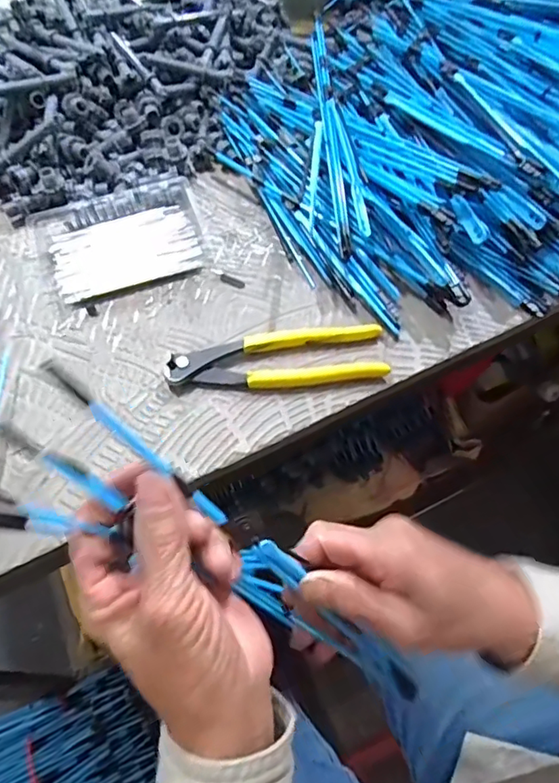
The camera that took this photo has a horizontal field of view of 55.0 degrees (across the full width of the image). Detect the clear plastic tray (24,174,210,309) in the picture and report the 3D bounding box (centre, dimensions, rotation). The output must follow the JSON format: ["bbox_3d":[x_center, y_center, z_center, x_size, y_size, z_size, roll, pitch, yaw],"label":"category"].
[{"bbox_3d":[-0.142,-0.137,0.479,0.144,0.022,0.101,-17,61,-7],"label":"clear plastic tray"}]

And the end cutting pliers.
[{"bbox_3d":[-0.002,-0.026,0.414,0.165,0.014,0.048,-7,61,-1],"label":"end cutting pliers"}]

